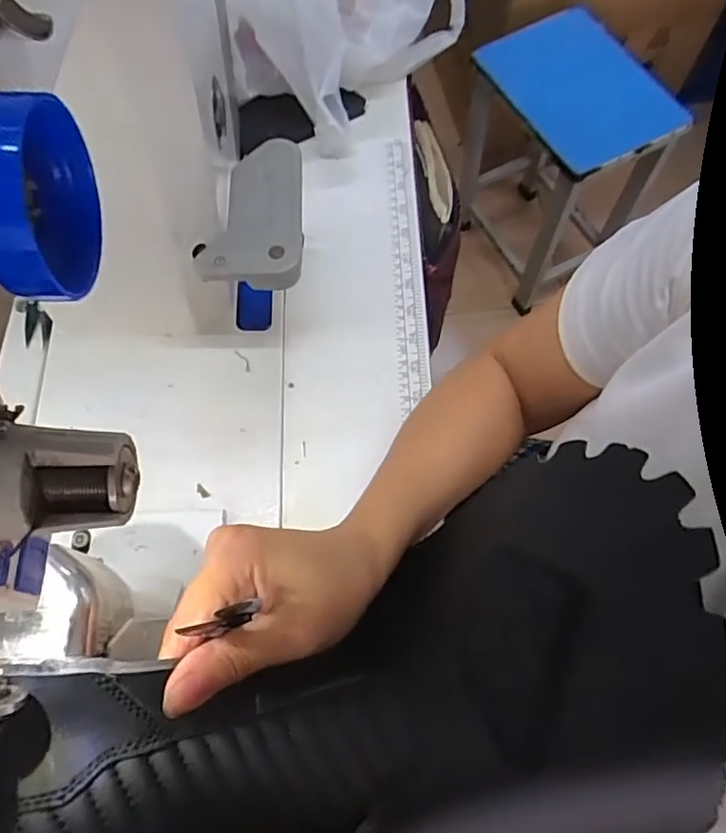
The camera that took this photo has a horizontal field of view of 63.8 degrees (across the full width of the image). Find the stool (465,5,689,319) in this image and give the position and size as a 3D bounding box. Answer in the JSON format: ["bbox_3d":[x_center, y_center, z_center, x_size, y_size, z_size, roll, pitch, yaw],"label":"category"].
[{"bbox_3d":[0.369,-0.493,1.171,0.252,0.460,0.341,-27,71,-8],"label":"stool"}]

